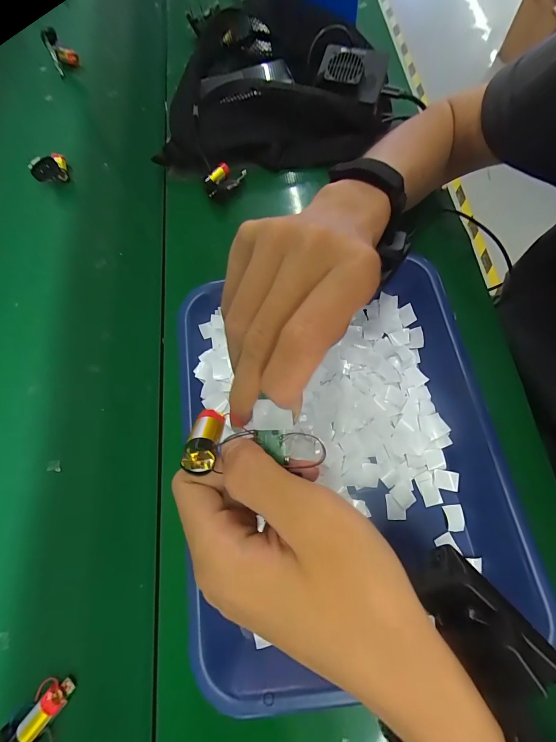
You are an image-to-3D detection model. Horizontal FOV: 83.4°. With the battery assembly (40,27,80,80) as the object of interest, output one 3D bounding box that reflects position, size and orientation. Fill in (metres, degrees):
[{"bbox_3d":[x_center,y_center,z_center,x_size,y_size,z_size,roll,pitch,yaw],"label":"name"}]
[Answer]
[{"bbox_3d":[-0.332,-0.489,0.477,0.037,0.048,0.015,-26,72,-7],"label":"battery assembly"}]

